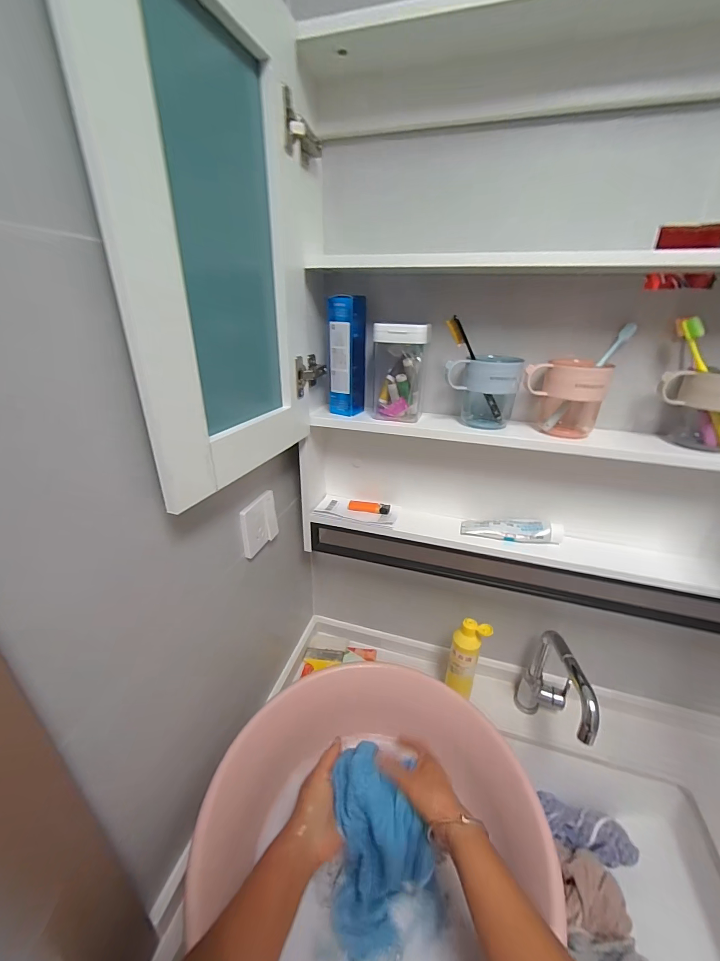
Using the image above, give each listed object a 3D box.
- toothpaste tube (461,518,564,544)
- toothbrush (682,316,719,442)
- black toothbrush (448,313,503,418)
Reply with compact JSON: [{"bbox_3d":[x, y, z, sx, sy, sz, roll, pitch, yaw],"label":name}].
[{"bbox_3d":[0.267,0.088,0.642,0.164,0.039,0.037,10,27,18],"label":"toothpaste tube"},{"bbox_3d":[0.468,-0.129,0.486,0.019,0.184,0.015,-20,10,37],"label":"toothbrush"},{"bbox_3d":[0.179,-0.166,0.558,0.017,0.182,0.014,-38,30,2],"label":"black toothbrush"}]

